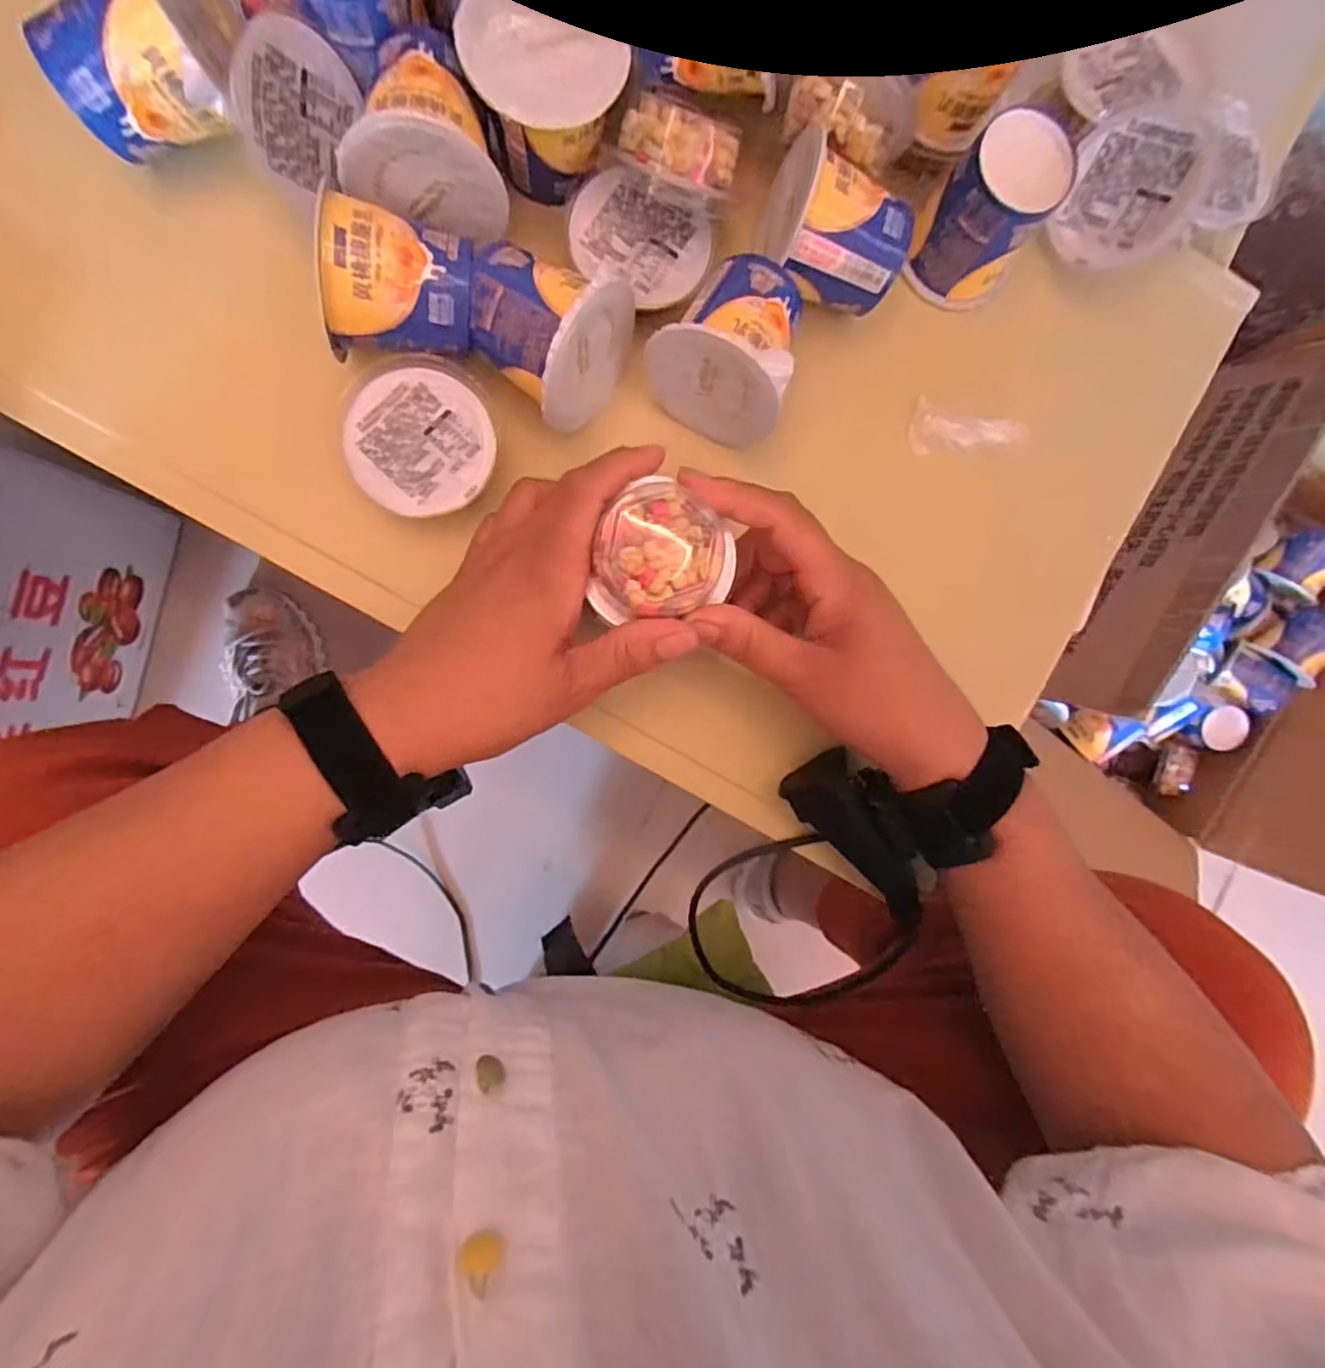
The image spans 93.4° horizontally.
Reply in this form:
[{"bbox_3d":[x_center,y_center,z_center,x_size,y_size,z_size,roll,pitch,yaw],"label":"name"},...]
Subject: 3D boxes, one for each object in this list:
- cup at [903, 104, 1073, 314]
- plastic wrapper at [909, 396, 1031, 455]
[{"bbox_3d":[0.161,-0.229,0.310,0.054,0.061,0.050,0,90,-6],"label":"cup"},{"bbox_3d":[0.168,-0.139,0.342,0.059,0.016,0.024,2,89,-6],"label":"plastic wrapper"}]

